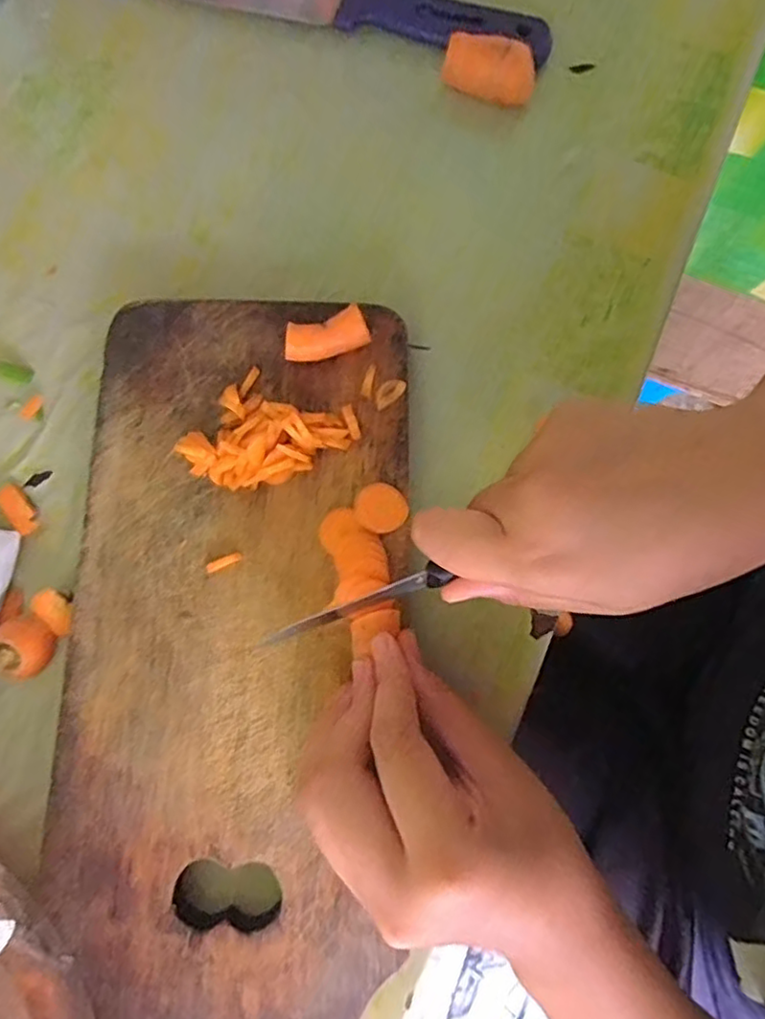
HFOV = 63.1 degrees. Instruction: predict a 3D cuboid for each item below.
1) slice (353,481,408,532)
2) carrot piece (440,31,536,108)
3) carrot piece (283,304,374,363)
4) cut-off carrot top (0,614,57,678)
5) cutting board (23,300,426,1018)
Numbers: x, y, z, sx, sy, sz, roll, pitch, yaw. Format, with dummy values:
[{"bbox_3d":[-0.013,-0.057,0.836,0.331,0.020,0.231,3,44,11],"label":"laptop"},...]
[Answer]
[{"bbox_3d":[-0.001,0.000,0.262,0.021,0.006,0.021,0,77,-1],"label":"slice"},{"bbox_3d":[0.054,-0.221,0.312,0.045,0.024,0.022,13,77,2],"label":"carrot piece"},{"bbox_3d":[-0.025,-0.074,0.271,0.036,0.014,0.017,-17,78,-5],"label":"carrot piece"},{"bbox_3d":[-0.150,0.056,0.259,0.023,0.010,0.024,25,78,5],"label":"cut-off carrot top"},{"bbox_3d":[-0.062,0.051,0.248,0.134,0.017,0.293,4,78,0],"label":"cutting board"}]

